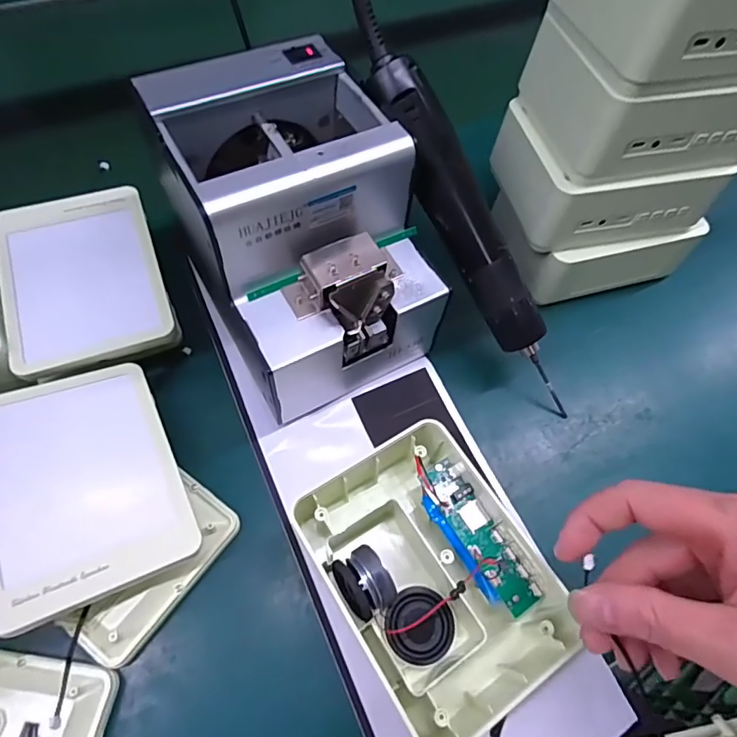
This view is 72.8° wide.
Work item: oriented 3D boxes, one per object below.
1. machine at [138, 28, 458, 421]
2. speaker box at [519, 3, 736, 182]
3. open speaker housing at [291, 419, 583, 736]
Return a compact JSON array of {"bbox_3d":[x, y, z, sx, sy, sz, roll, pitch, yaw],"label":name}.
[{"bbox_3d":[-0.043,-0.085,0.330,0.121,0.149,0.166,-26,65,-17],"label":"machine"},{"bbox_3d":[0.187,-0.184,0.328,0.134,0.057,0.093,-10,61,-10],"label":"speaker box"},{"bbox_3d":[0.037,0.117,0.292,0.110,0.038,0.157,-25,65,-17],"label":"open speaker housing"}]

